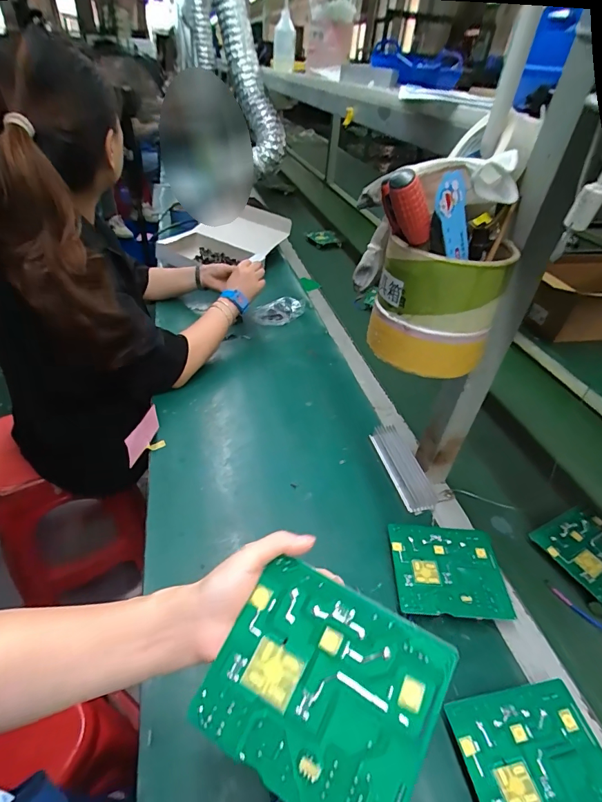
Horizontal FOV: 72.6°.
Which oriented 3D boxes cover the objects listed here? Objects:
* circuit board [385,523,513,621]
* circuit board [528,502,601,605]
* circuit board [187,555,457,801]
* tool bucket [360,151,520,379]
[{"bbox_3d":[0.181,0.207,0.504,0.132,0.006,0.112,4,39,-1],"label":"circuit board"},{"bbox_3d":[0.398,0.200,0.553,0.133,0.007,0.112,-17,44,-25],"label":"circuit board"},{"bbox_3d":[0.012,0.175,0.251,0.131,0.004,0.114,21,67,22],"label":"circuit board"},{"bbox_3d":[0.131,-0.136,0.416,0.147,0.181,0.125,11,40,7],"label":"tool bucket"}]

